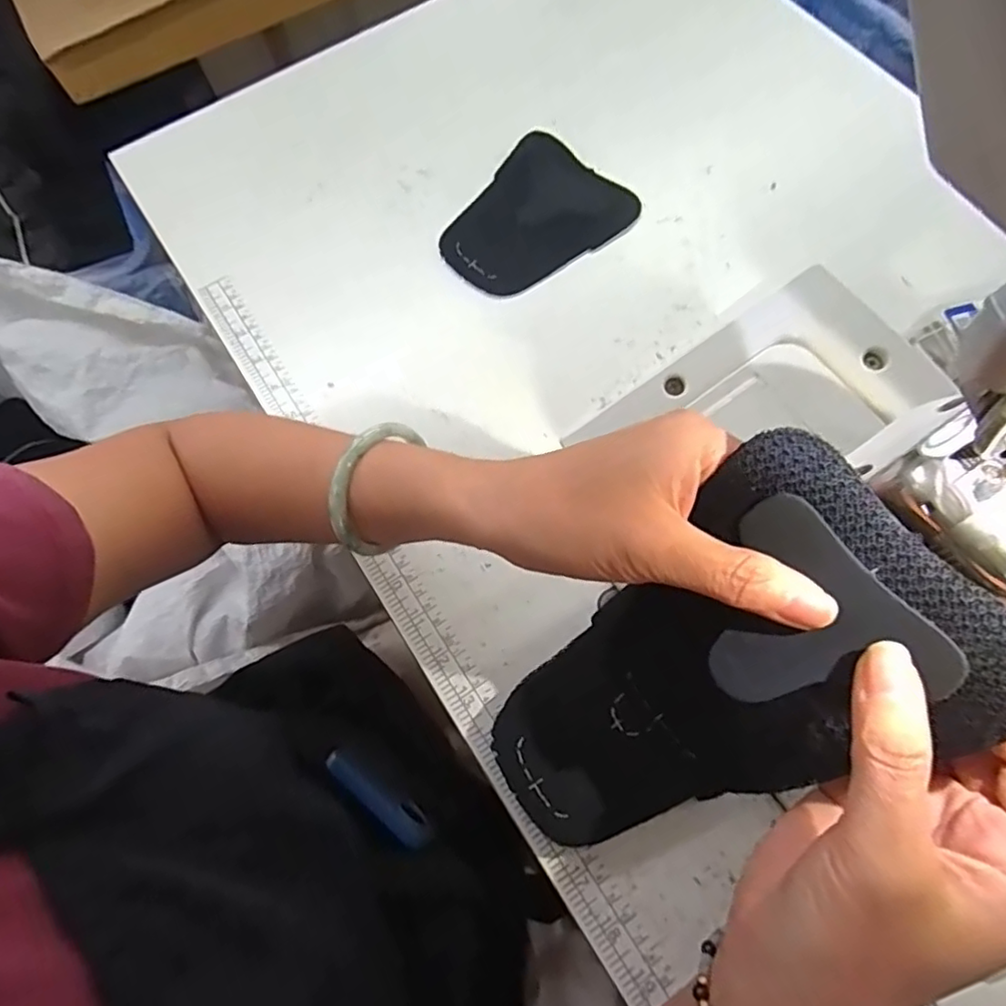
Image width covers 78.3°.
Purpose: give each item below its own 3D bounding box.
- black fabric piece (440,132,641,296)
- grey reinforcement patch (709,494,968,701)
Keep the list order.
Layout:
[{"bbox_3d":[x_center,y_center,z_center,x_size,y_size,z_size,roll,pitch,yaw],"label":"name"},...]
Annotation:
[{"bbox_3d":[0.024,-0.202,0.443,0.099,0.011,0.130,36,75,15],"label":"black fabric piece"},{"bbox_3d":[0.093,0.041,0.196,0.070,0.006,0.060,49,117,17],"label":"grey reinforcement patch"}]

